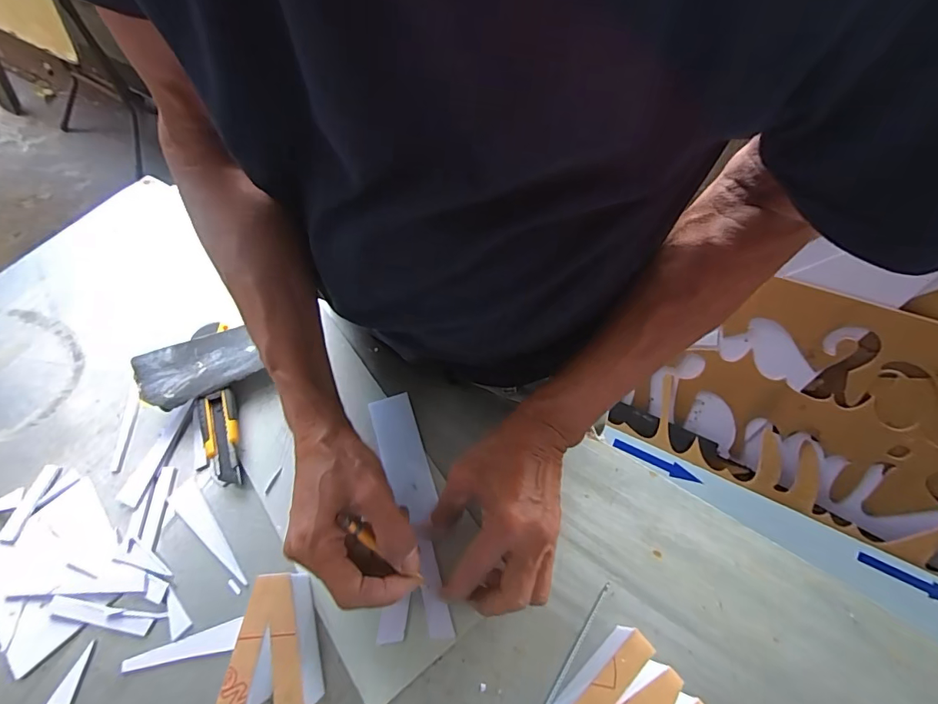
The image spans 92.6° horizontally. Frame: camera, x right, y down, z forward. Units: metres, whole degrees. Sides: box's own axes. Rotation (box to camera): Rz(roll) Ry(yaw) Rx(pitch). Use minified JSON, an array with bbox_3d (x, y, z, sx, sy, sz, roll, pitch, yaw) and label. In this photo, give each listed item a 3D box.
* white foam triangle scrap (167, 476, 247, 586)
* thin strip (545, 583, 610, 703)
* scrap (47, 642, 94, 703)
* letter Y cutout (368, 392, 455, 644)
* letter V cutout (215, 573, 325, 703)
[{"bbox_3d":[-0.223,0.154,0.376,0.026,0.004,0.103,-34,67,-18],"label":"white foam triangle scrap"},{"bbox_3d":[0.073,0.237,0.336,0.005,0.004,0.136,33,65,16],"label":"thin strip"},{"bbox_3d":[-0.290,0.239,0.329,0.013,0.004,0.041,15,62,7],"label":"scrap"},{"bbox_3d":[-0.054,0.130,0.385,0.053,0.005,0.198,-7,61,-3],"label":"letter Y cutout"},{"bbox_3d":[-0.136,0.207,0.322,0.057,0.042,0.082,-2,61,-2],"label":"letter V cutout"}]

